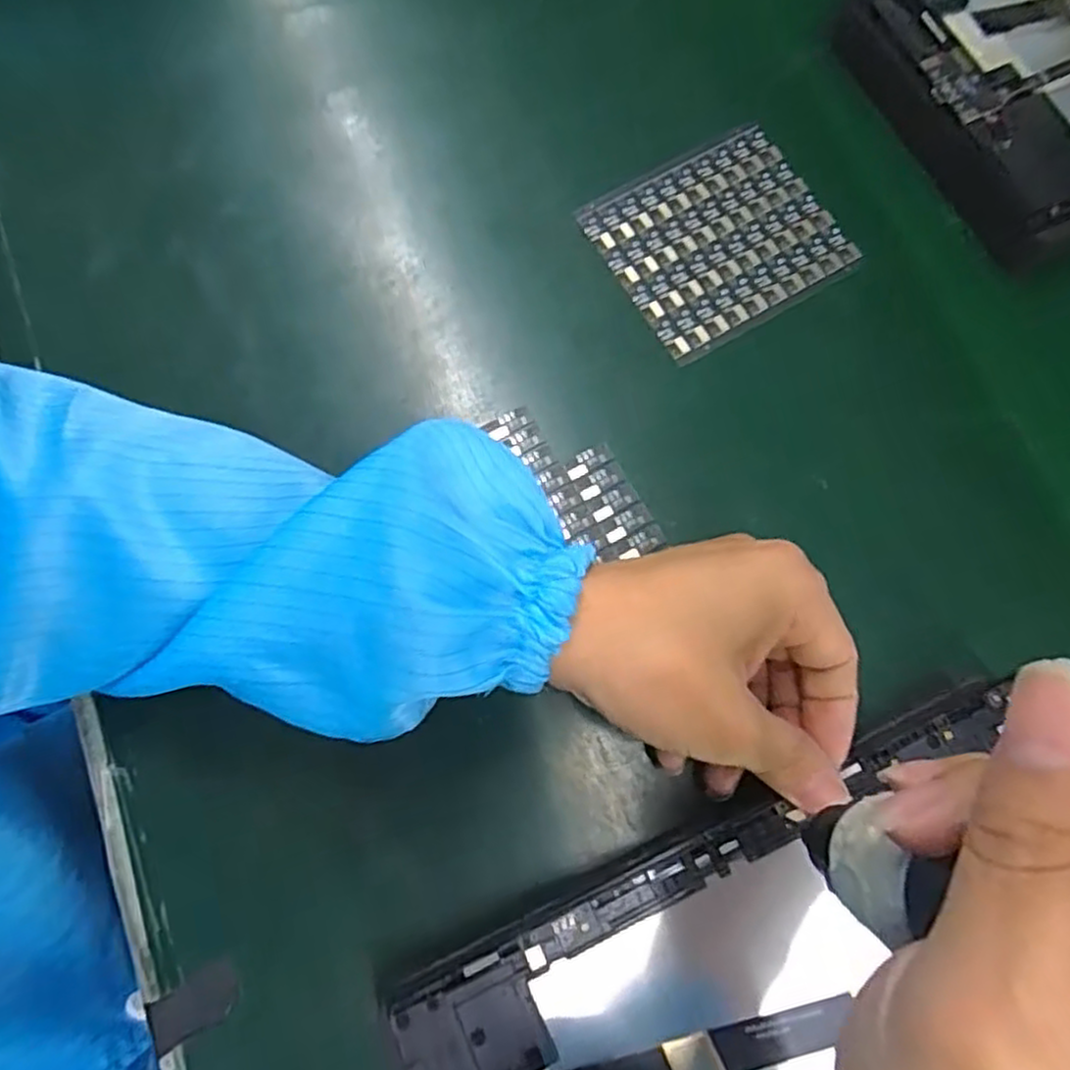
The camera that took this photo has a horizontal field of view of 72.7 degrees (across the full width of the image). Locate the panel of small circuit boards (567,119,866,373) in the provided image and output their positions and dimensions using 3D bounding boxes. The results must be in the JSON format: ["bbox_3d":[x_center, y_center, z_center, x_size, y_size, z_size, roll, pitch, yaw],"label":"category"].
[{"bbox_3d":[0.081,-0.132,0.321,0.097,0.004,0.085,-30,78,-9],"label":"panel of small circuit boards"}]

